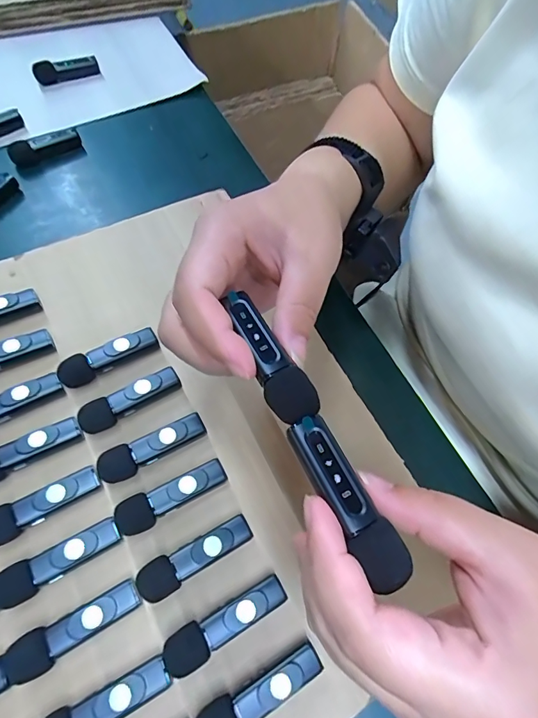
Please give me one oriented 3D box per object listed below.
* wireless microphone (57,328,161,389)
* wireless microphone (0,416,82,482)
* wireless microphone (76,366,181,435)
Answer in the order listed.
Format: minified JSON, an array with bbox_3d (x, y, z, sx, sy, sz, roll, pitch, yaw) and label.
[{"bbox_3d":[-0.105,-0.001,0.282,0.064,0.016,0.016,-28,68,-14],"label":"wireless microphone"},{"bbox_3d":[-0.144,0.052,0.250,0.063,0.012,0.017,-29,68,-14],"label":"wireless microphone"},{"bbox_3d":[-0.088,0.026,0.270,0.063,0.014,0.017,-30,68,-14],"label":"wireless microphone"}]

